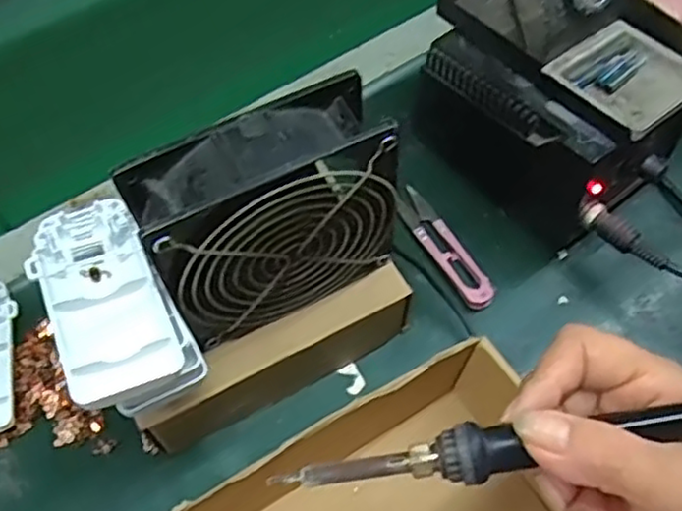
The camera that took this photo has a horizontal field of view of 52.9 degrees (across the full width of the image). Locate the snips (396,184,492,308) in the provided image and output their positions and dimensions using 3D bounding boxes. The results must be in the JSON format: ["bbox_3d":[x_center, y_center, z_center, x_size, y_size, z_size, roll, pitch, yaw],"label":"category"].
[{"bbox_3d":[0.069,-0.008,0.461,0.023,0.011,0.102,-26,63,-15],"label":"snips"}]

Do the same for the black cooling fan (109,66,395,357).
[{"bbox_3d":[-0.033,-0.017,0.338,0.120,0.114,0.046,-24,63,-14],"label":"black cooling fan"}]

